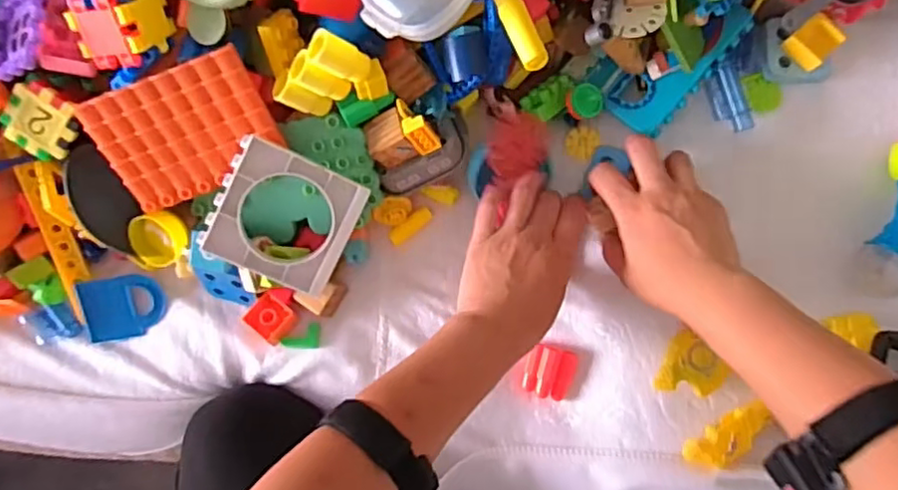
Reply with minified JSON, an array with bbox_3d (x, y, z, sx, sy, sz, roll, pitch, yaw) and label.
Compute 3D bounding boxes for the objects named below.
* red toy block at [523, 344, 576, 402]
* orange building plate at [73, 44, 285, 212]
[{"bbox_3d":[0.083,0.105,0.533,0.038,0.015,0.042,16,87,7],"label":"red toy block"},{"bbox_3d":[-0.192,-0.083,0.475,0.121,0.009,0.090,-19,120,7],"label":"orange building plate"}]

